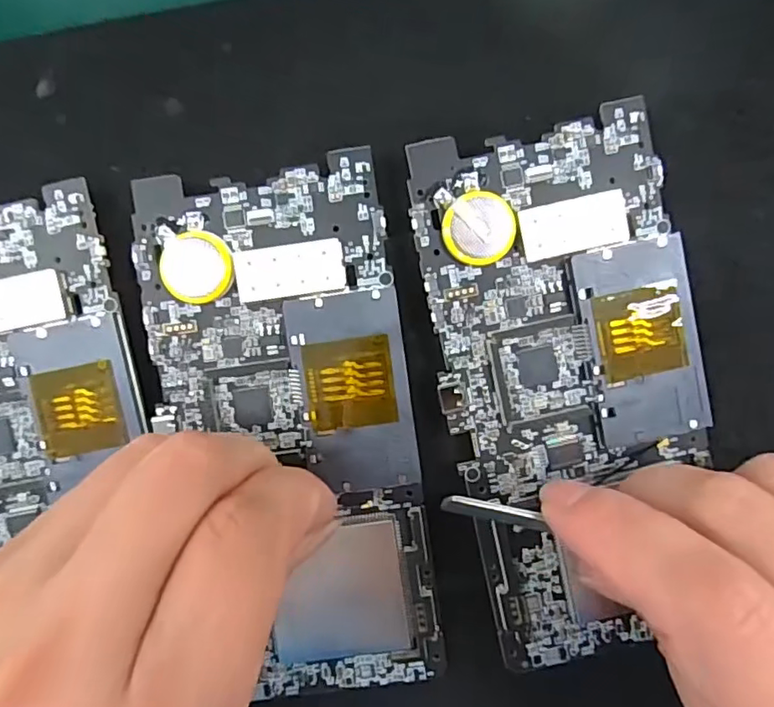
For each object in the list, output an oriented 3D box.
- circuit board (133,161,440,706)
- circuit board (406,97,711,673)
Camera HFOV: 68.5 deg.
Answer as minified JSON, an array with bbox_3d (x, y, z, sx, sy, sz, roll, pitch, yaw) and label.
[{"bbox_3d":[-0.023,0.025,0.165,0.071,0.007,0.154,-15,95,-1],"label":"circuit board"},{"bbox_3d":[0.055,0.013,0.165,0.072,0.012,0.153,-12,90,-1],"label":"circuit board"}]

